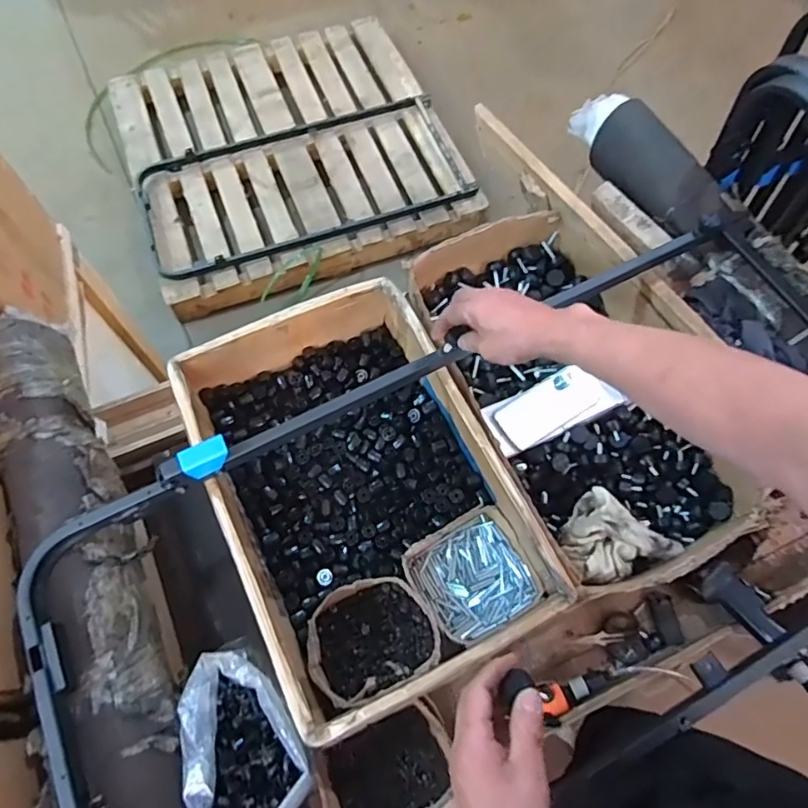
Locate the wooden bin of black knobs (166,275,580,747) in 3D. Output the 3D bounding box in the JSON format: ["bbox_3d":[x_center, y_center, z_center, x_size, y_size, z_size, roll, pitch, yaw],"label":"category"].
[{"bbox_3d":[-0.065,0.103,0.763,0.341,0.145,0.529,-25,68,-10],"label":"wooden bin of black knobs"}]

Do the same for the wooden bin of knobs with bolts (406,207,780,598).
[{"bbox_3d":[0.249,-0.032,0.835,0.342,0.132,0.586,-23,68,-9],"label":"wooden bin of knobs with bolts"}]

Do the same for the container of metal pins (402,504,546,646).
[{"bbox_3d":[0.092,0.236,0.758,0.153,0.056,0.148,-28,69,-11],"label":"container of metal pins"}]

